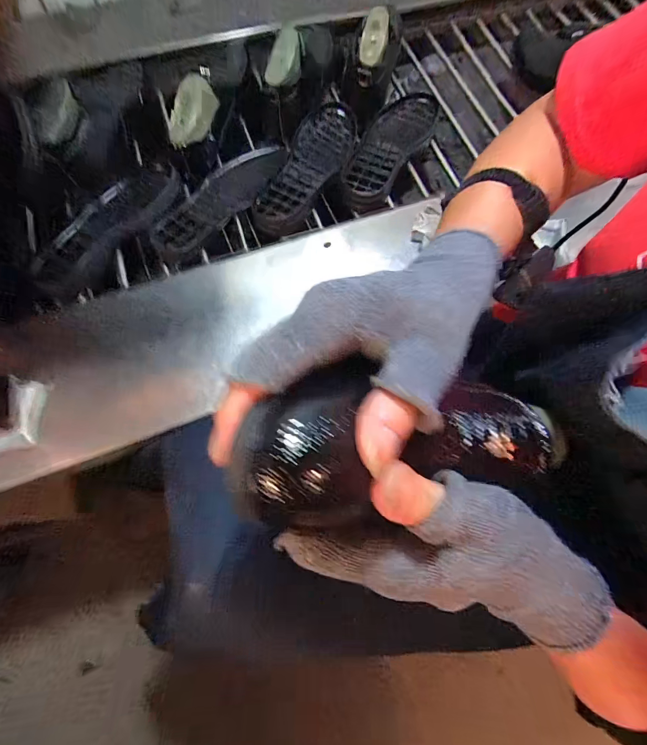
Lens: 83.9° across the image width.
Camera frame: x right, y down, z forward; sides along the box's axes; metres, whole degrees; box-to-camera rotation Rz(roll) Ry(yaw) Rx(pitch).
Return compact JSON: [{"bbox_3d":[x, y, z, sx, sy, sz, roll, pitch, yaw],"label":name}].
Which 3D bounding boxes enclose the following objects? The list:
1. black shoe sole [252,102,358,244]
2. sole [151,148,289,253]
[{"bbox_3d":[-0.024,-0.342,0.610,0.098,0.058,0.288,25,73,5],"label":"black shoe sole"},{"bbox_3d":[-0.169,-0.295,0.598,0.109,0.029,0.263,35,74,8],"label":"sole"}]

